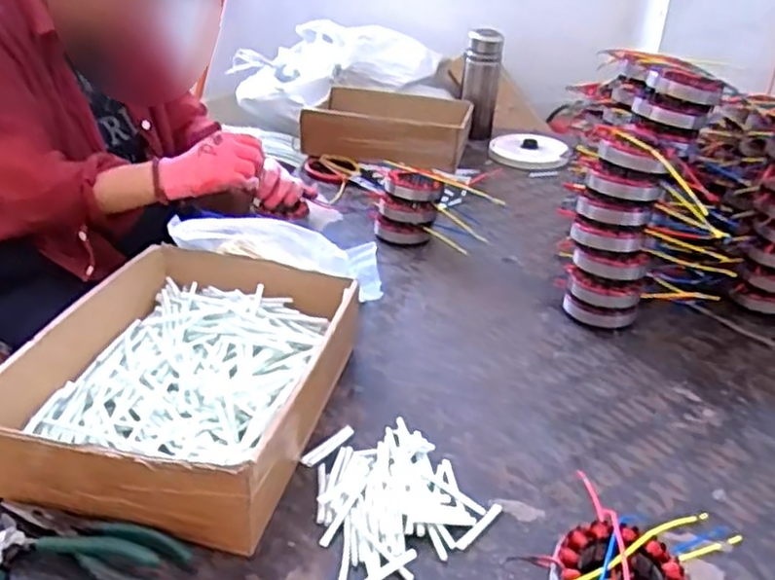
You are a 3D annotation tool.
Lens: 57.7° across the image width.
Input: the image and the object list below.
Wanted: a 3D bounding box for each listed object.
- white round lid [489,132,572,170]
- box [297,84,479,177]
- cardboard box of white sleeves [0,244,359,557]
[{"bbox_3d":[0.286,-0.282,1.429,0.159,0.035,0.142,7,30,7],"label":"white round lid"},{"bbox_3d":[0.007,-0.315,1.383,0.304,0.096,0.238,8,30,9],"label":"box"},{"bbox_3d":[-0.177,0.074,0.667,0.239,0.089,0.333,9,30,10],"label":"cardboard box of white sleeves"}]

